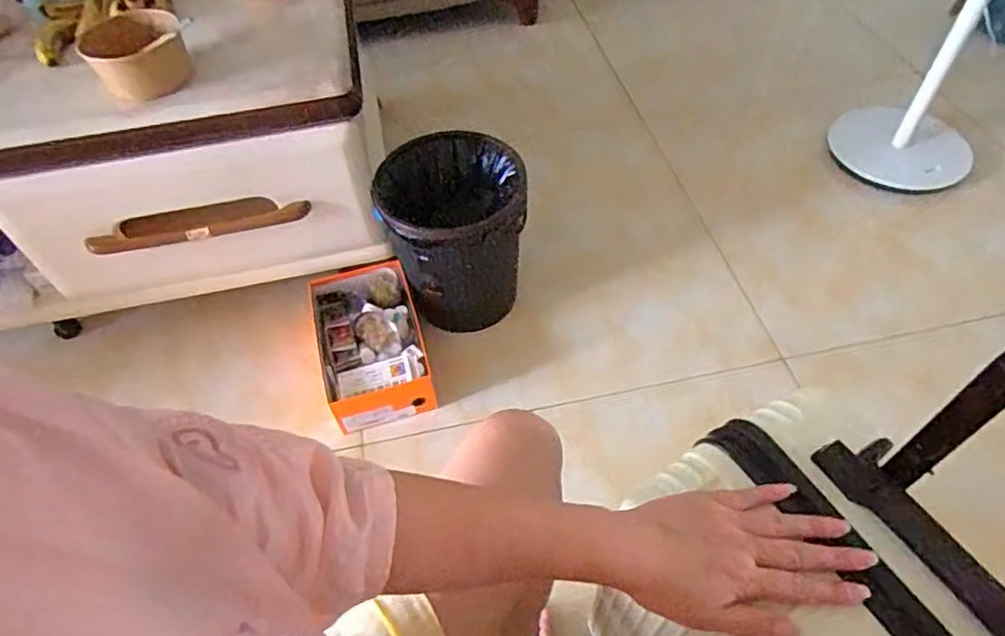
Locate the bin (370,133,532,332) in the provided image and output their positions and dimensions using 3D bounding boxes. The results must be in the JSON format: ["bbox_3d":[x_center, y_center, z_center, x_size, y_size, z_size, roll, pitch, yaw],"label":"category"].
[{"bbox_3d":[-0.088,-0.155,1.230,0.260,0.316,0.231,-10,53,-5],"label":"bin"}]

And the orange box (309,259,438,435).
[{"bbox_3d":[-0.244,0.047,1.174,0.191,0.096,0.312,-15,53,-9],"label":"orange box"}]

